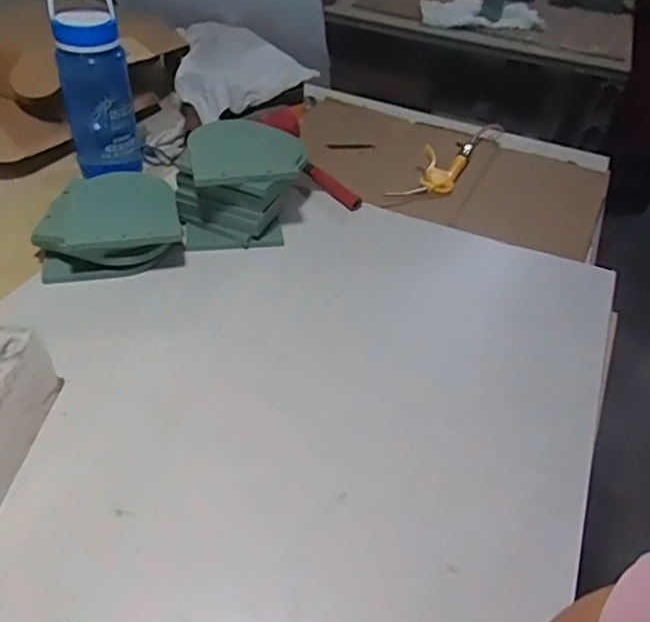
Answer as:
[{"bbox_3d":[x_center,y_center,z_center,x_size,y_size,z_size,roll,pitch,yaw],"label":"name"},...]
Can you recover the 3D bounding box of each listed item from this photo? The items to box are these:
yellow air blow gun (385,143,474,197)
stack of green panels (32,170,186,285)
[{"bbox_3d":[0.214,-0.260,1.083,0.112,0.033,0.195,31,70,39],"label":"yellow air blow gun"},{"bbox_3d":[-0.307,-0.124,0.840,0.192,0.079,0.158,-9,45,-16],"label":"stack of green panels"}]

